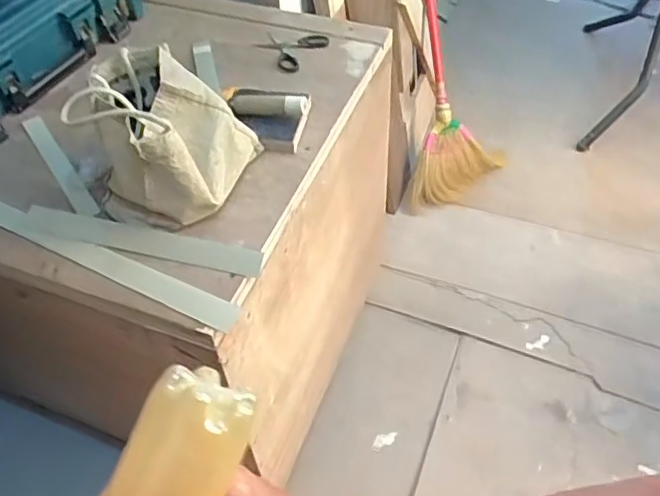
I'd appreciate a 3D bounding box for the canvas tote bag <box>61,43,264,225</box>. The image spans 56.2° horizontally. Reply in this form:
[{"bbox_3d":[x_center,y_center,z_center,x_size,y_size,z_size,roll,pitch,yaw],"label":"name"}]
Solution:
[{"bbox_3d":[-0.220,-0.145,0.812,0.189,0.159,0.184,15,53,14],"label":"canvas tote bag"}]

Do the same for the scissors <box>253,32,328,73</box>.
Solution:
[{"bbox_3d":[-0.071,-0.350,1.071,0.101,0.011,0.105,32,58,25],"label":"scissors"}]

